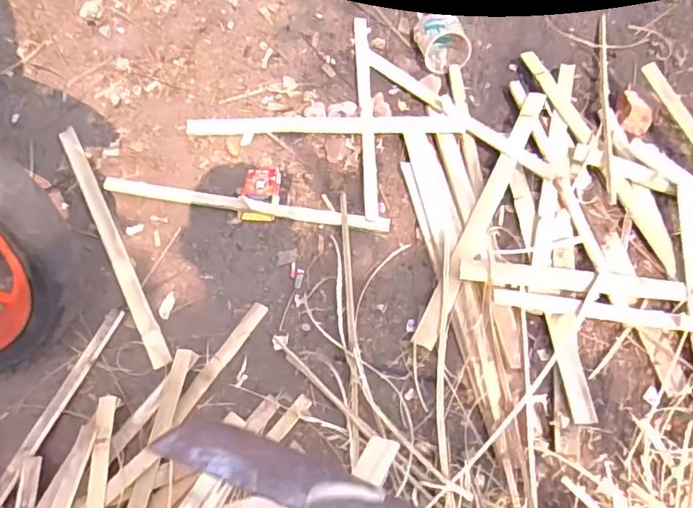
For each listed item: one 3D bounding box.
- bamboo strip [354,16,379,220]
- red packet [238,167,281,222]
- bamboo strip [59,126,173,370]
[{"bbox_3d":[0.038,-0.284,1.065,0.027,0.011,0.517,-3,59,2],"label":"bamboo strip"},{"bbox_3d":[-0.150,-0.107,0.981,0.066,0.010,0.113,4,59,6],"label":"red packet"},{"bbox_3d":[-0.409,-0.035,0.956,0.029,0.010,0.543,-27,61,-13],"label":"bamboo strip"}]

